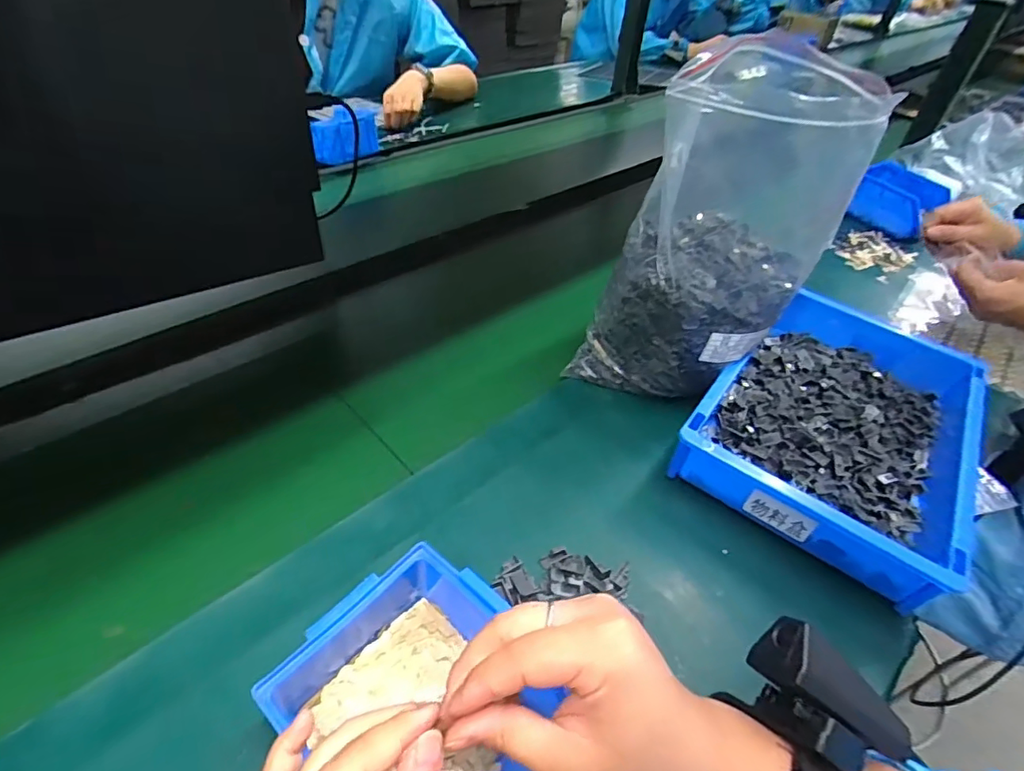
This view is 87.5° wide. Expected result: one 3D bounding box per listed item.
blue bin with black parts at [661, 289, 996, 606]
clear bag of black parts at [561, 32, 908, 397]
[{"bbox_3d":[0.312,0.030,0.515,0.205,0.069,0.320,31,48,23],"label":"blue bin with black parts"},{"bbox_3d":[0.188,-0.122,0.503,0.159,0.269,0.177,33,49,25],"label":"clear bag of black parts"}]

